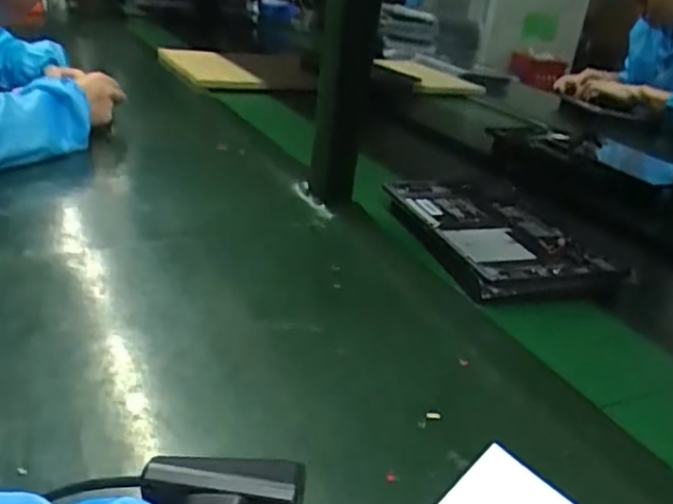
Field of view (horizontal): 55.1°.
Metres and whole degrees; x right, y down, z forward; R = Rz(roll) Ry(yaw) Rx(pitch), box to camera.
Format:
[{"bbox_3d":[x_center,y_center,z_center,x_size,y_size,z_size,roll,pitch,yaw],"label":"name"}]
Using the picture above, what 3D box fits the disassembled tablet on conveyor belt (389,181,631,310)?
[{"bbox_3d":[0.165,-0.023,0.720,0.175,0.025,0.259,-3,27,-18],"label":"disassembled tablet on conveyor belt"}]

